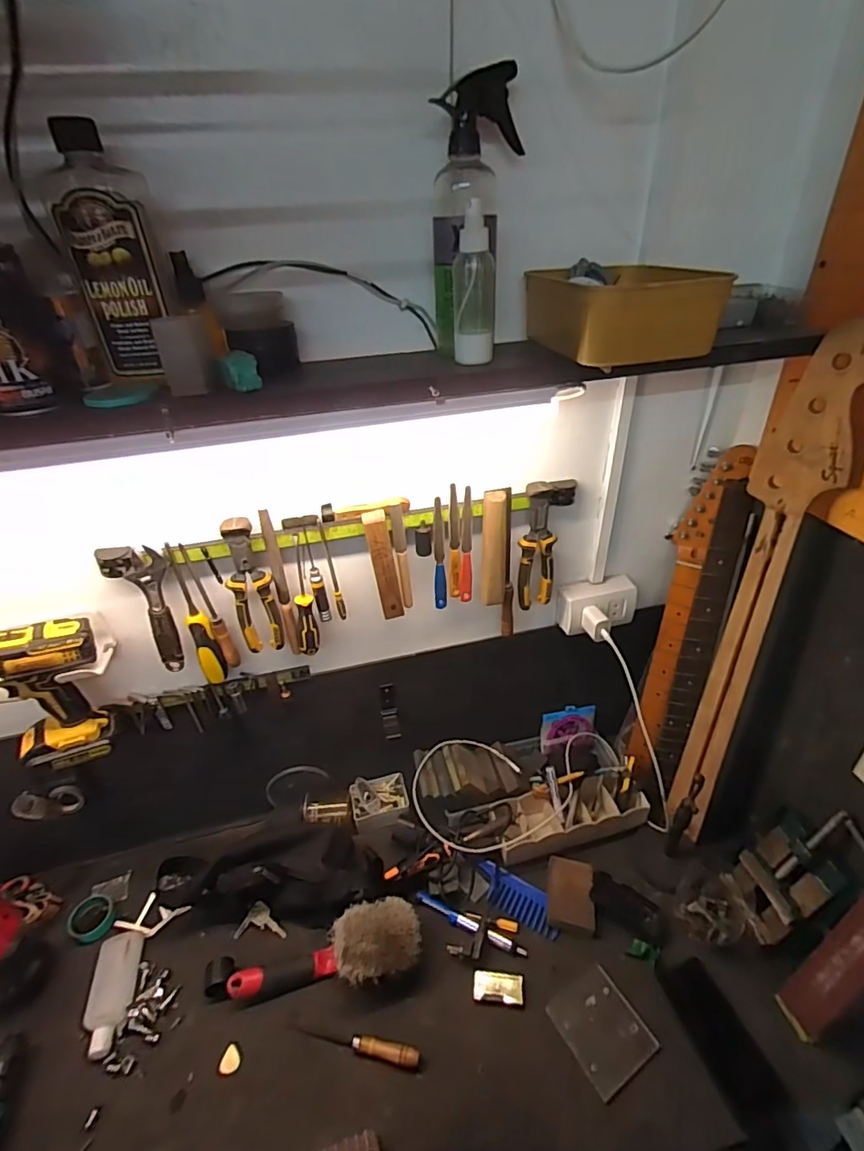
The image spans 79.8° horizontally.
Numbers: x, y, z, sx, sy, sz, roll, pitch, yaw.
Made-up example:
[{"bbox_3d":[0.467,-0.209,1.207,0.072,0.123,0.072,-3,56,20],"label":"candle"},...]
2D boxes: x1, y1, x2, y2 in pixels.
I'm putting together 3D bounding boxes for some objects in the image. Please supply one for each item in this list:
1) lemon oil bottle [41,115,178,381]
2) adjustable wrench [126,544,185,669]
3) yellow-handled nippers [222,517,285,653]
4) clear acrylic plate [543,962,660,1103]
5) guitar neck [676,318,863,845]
[{"bbox_3d":[-0.282,-0.279,0.468,0.078,0.193,0.042,-18,36,-21],"label":"lemon oil bottle"},{"bbox_3d":[-0.360,0.052,0.696,0.049,0.184,0.013,-17,36,-20],"label":"adjustable wrench"},{"bbox_3d":[-0.246,0.019,0.704,0.054,0.210,0.023,-15,35,-17],"label":"yellow-handled nippers"},{"bbox_3d":[0.233,0.621,0.709,0.102,0.007,0.111,-20,39,-24],"label":"clear acrylic plate"},{"bbox_3d":[0.438,0.082,0.735,0.025,0.782,0.092,-18,33,-31],"label":"guitar neck"}]

